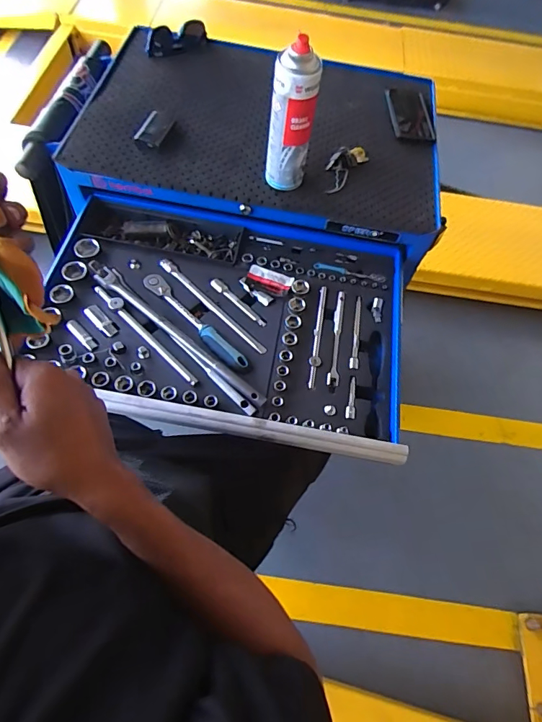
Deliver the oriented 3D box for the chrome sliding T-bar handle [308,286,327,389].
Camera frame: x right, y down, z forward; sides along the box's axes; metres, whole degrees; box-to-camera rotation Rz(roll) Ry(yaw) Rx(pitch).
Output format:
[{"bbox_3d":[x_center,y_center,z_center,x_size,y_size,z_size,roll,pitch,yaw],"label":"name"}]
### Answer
[{"bbox_3d":[0.080,-0.045,0.709,0.018,0.012,0.196,11,62,1],"label":"chrome sliding T-bar handle"}]

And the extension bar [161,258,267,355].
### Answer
[{"bbox_3d":[-0.099,-0.095,0.721,0.244,0.016,0.022,41,67,15],"label":"extension bar"}]

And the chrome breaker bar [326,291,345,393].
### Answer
[{"bbox_3d":[0.109,-0.037,0.712,0.020,0.010,0.195,9,62,0],"label":"chrome breaker bar"}]

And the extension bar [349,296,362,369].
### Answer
[{"bbox_3d":[0.143,-0.050,0.722,0.015,0.011,0.145,9,64,0],"label":"extension bar"}]

